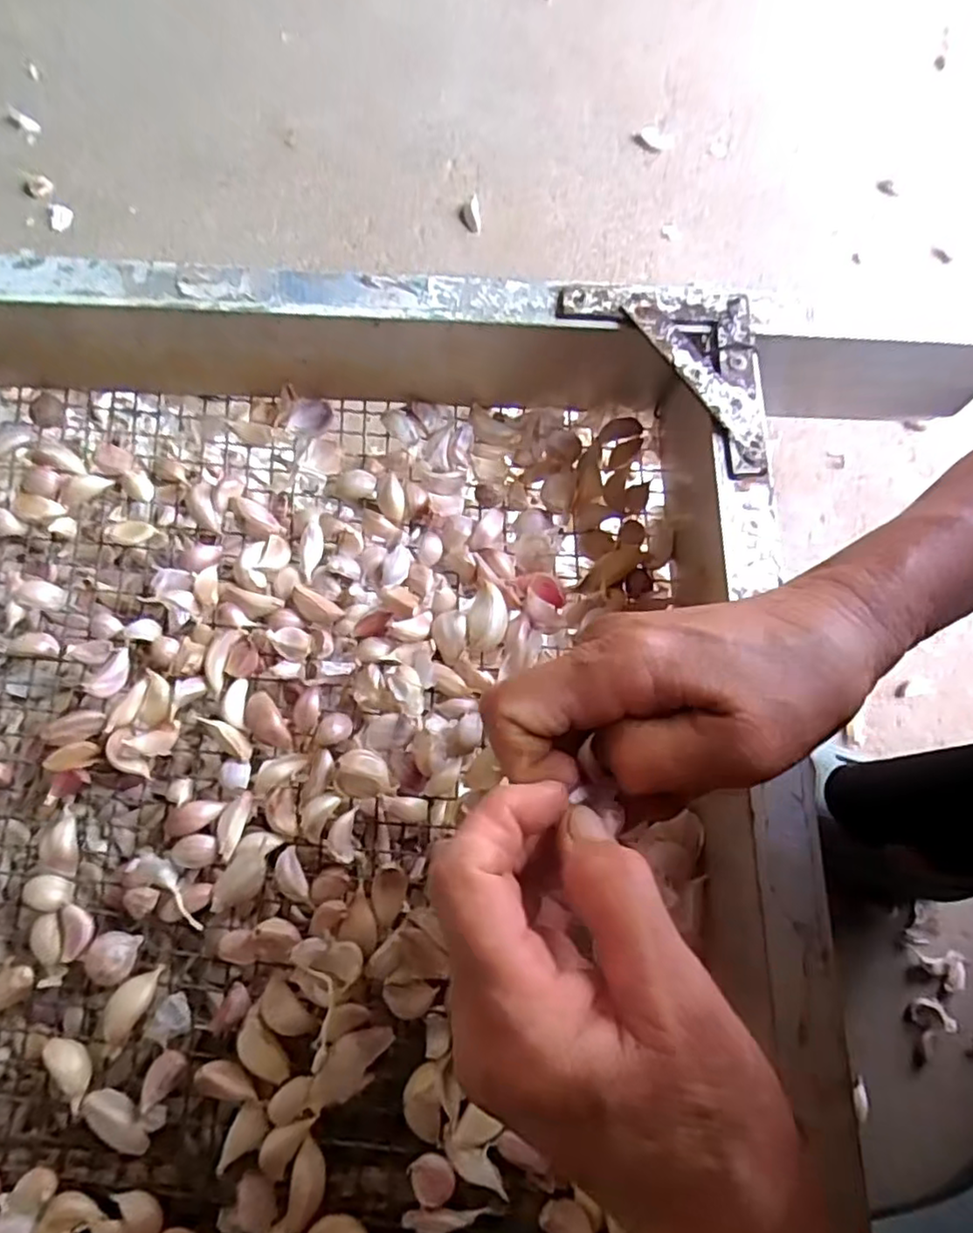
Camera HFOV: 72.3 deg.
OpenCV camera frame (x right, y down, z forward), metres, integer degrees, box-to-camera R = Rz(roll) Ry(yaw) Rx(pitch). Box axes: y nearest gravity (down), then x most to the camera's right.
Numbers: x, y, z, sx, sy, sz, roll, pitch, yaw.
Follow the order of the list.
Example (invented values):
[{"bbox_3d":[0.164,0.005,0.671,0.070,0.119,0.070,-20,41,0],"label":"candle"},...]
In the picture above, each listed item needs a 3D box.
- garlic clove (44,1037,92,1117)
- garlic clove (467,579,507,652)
[{"bbox_3d":[-0.184,0.202,0.297,0.013,0.009,0.032,-37,82,-15],"label":"garlic clove"},{"bbox_3d":[0.001,0.000,0.342,0.020,0.009,0.034,10,73,-4],"label":"garlic clove"}]

